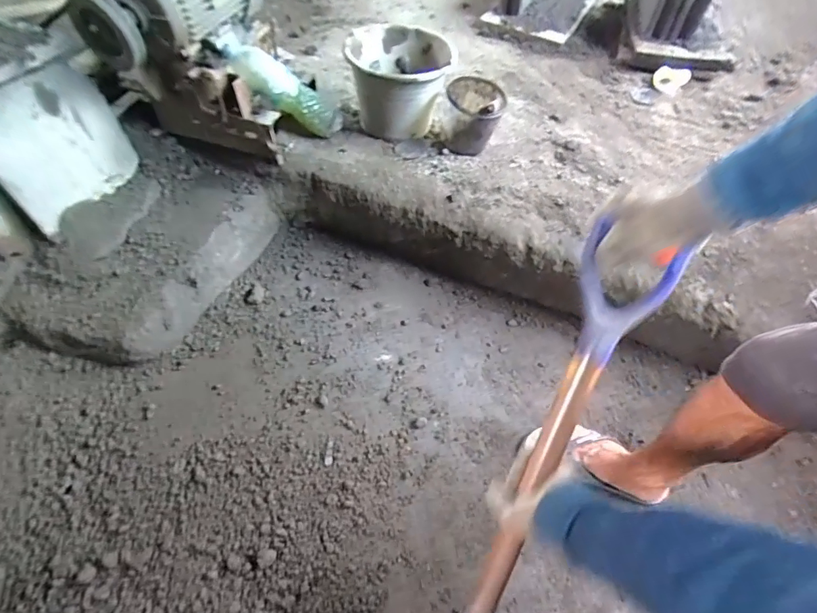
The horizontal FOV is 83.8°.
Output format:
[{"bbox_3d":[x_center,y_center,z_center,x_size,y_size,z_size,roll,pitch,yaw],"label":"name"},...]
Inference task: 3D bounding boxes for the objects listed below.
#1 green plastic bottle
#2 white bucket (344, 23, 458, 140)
[{"bbox_3d":[-0.293,-0.518,1.067,0.307,0.073,0.079,29,42,-35],"label":"green plastic bottle"},{"bbox_3d":[-0.028,-0.573,1.169,0.247,0.201,0.280,-3,53,-8],"label":"white bucket"}]

